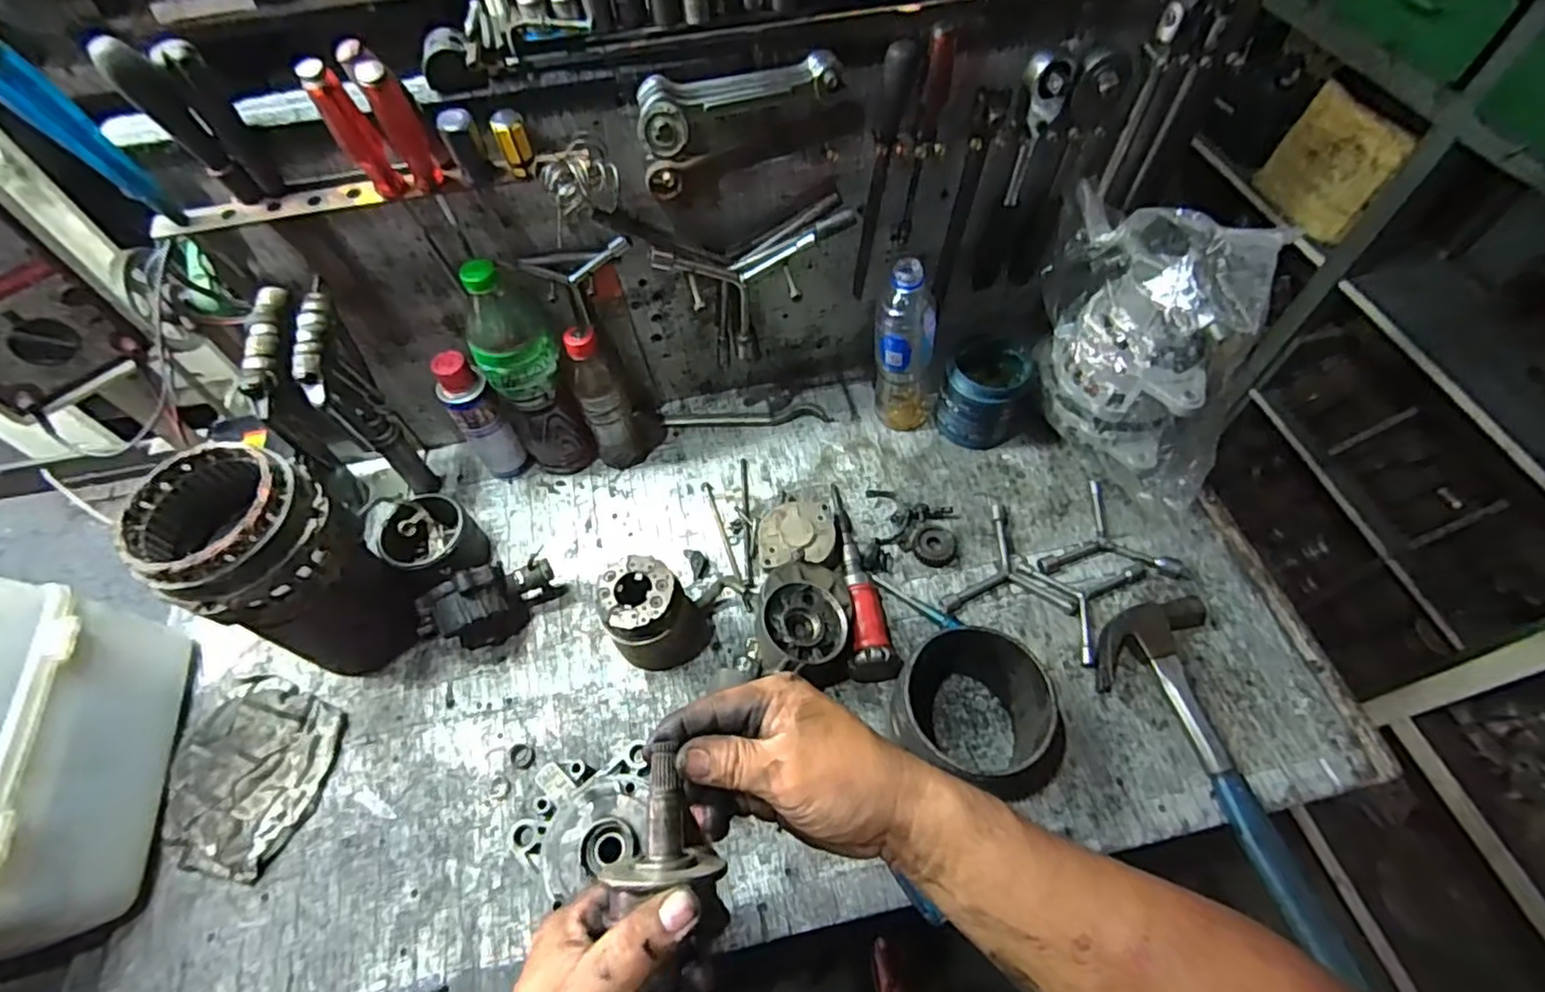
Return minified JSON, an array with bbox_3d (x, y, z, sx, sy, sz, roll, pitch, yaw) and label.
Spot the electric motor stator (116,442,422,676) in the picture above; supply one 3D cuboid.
[{"bbox_3d":[-0.427,0.066,0.604,0.127,0.233,0.120,22,61,15],"label":"electric motor stator"}]

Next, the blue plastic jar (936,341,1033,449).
[{"bbox_3d":[0.243,-0.125,0.771,0.092,0.097,0.104,22,61,15],"label":"blue plastic jar"}]

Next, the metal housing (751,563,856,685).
[{"bbox_3d":[0.031,0.121,0.639,0.092,0.080,0.111,4,58,4],"label":"metal housing"}]

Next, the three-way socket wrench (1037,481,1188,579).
[{"bbox_3d":[0.341,0.059,0.703,0.125,0.022,0.130,-28,61,-15],"label":"three-way socket wrench"}]

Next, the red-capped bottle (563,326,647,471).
[{"bbox_3d":[-0.177,-0.101,0.718,0.060,0.189,0.046,-22,59,-12],"label":"red-capped bottle"}]

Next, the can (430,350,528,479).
[{"bbox_3d":[-0.315,-0.080,0.730,0.052,0.170,0.046,-35,63,-19],"label":"can"}]

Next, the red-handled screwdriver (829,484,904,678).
[{"bbox_3d":[0.086,0.078,0.697,0.048,0.037,0.234,-7,48,-1],"label":"red-handled screwdriver"}]

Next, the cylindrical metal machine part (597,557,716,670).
[{"bbox_3d":[-0.113,0.115,0.636,0.094,0.115,0.084,-30,61,-16],"label":"cylindrical metal machine part"}]

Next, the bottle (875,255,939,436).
[{"bbox_3d":[0.147,-0.159,0.730,0.069,0.213,0.058,13,59,10],"label":"bottle"}]

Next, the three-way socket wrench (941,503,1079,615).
[{"bbox_3d":[0.239,0.064,0.701,0.131,0.015,0.120,0,57,2],"label":"three-way socket wrench"}]

